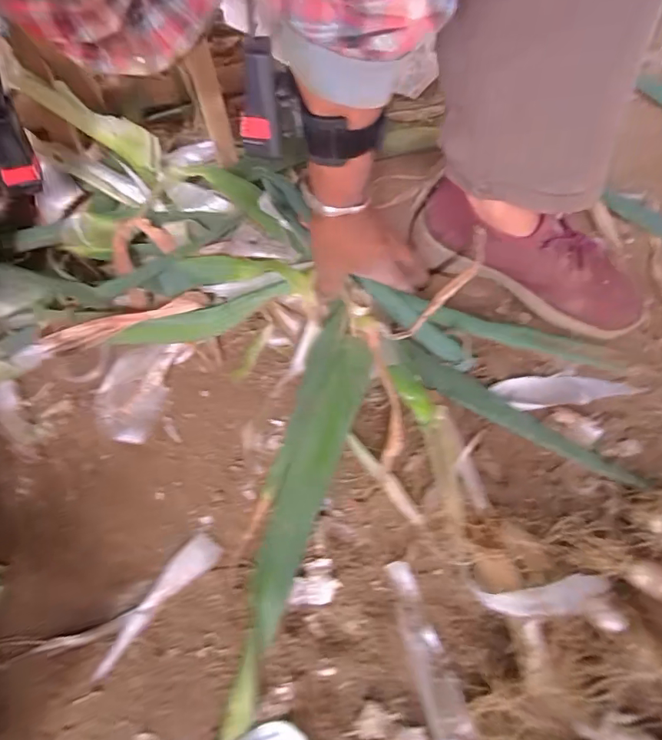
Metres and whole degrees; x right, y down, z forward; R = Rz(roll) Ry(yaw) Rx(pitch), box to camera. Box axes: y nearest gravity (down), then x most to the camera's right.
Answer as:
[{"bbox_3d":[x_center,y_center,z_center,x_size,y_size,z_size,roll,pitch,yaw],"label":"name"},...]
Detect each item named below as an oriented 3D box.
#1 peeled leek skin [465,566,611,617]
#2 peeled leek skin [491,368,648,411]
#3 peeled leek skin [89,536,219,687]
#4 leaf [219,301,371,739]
[{"bbox_3d":[0.150,0.159,0.317,0.101,0.015,0.028,2,66,-1],"label":"peeled leek skin"},{"bbox_3d":[0.212,0.016,0.410,0.122,0.009,0.033,-7,67,-5],"label":"peeled leek skin"},{"bbox_3d":[-0.142,0.183,0.358,0.029,0.004,0.123,42,72,15],"label":"peeled leek skin"},{"bbox_3d":[-0.026,0.103,0.367,0.056,0.022,0.328,14,70,6],"label":"leaf"}]

